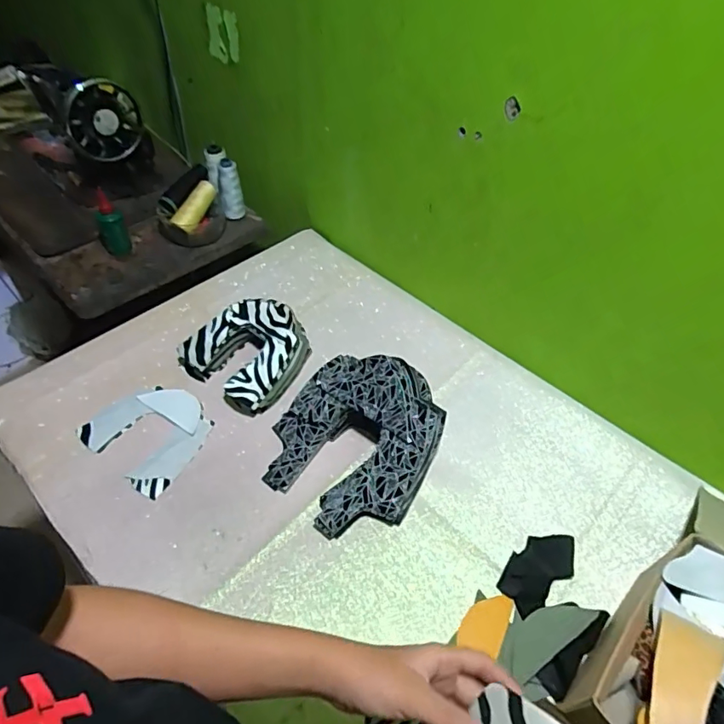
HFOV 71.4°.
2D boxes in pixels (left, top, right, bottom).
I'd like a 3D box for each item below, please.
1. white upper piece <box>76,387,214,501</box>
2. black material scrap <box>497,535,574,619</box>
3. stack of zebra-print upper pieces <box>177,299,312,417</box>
[{"bbox_3d":[-0.275,0.090,0.670,0.150,0.007,0.134,29,53,22],"label":"white upper piece"},{"bbox_3d":[0.198,0.230,0.563,0.104,0.018,0.054,-30,56,-26],"label":"black material scrap"},{"bbox_3d":[-0.165,-0.024,0.734,0.169,0.067,0.154,31,54,23],"label":"stack of zebra-print upper pieces"}]

